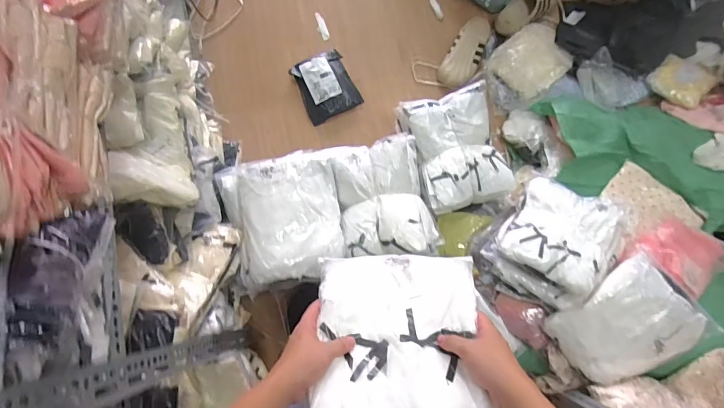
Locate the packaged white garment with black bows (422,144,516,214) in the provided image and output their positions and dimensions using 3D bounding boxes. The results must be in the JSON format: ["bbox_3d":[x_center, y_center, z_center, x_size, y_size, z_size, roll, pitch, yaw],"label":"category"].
[{"bbox_3d":[0.309,-0.079,1.221,0.260,0.093,0.170,-18,78,-3],"label":"packaged white garment with black bows"}]

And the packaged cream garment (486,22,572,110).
[{"bbox_3d":[0.570,-0.486,1.388,0.328,0.044,0.225,-41,80,-8],"label":"packaged cream garment"}]

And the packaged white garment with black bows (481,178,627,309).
[{"bbox_3d":[0.532,0.090,1.102,0.269,0.122,0.345,39,81,9],"label":"packaged white garment with black bows"}]

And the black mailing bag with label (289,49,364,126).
[{"bbox_3d":[-0.128,-0.418,1.427,0.189,0.057,0.225,-25,78,-4],"label":"black mailing bag with label"}]

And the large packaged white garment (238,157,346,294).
[{"bbox_3d":[-0.207,0.035,1.056,0.295,0.056,0.331,-10,77,-1],"label":"large packaged white garment"}]

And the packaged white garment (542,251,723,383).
[{"bbox_3d":[0.672,0.311,1.027,0.315,0.050,0.246,-43,86,13],"label":"packaged white garment"}]

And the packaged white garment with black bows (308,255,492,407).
[{"bbox_3d":[0.048,0.169,0.551,0.214,0.037,0.267,1,44,3],"label":"packaged white garment with black bows"}]

